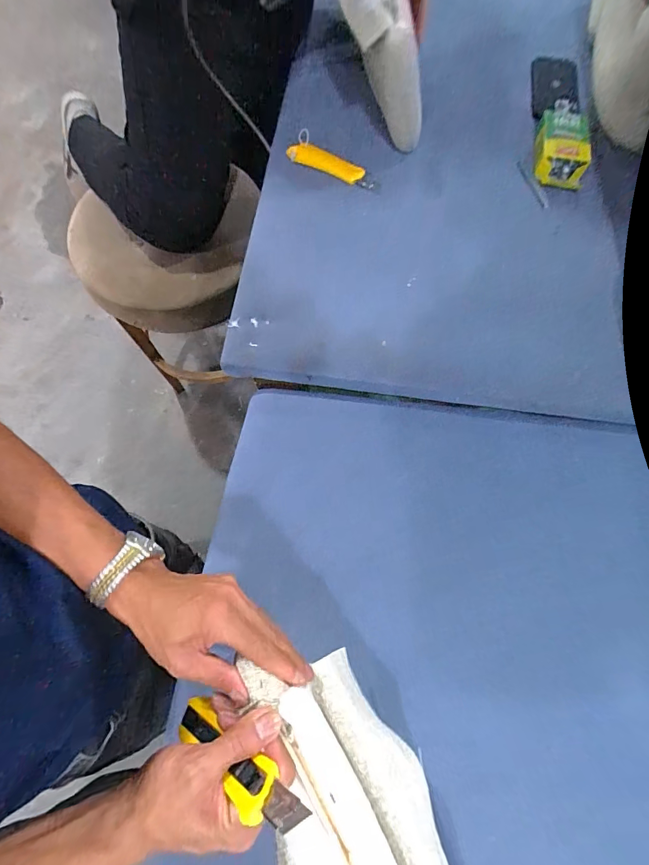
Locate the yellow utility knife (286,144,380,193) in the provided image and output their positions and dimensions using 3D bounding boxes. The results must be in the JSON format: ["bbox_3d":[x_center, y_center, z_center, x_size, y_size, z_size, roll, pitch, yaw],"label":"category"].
[{"bbox_3d":[0.018,-0.447,0.657,0.164,0.018,0.034,22,73,7],"label":"yellow utility knife"}]

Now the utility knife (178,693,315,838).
[{"bbox_3d":[-0.070,0.241,0.291,0.026,0.163,0.019,15,74,-37],"label":"utility knife"}]

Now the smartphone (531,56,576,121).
[{"bbox_3d":[0.407,-0.611,0.700,0.072,0.011,0.138,8,72,2],"label":"smartphone"}]

